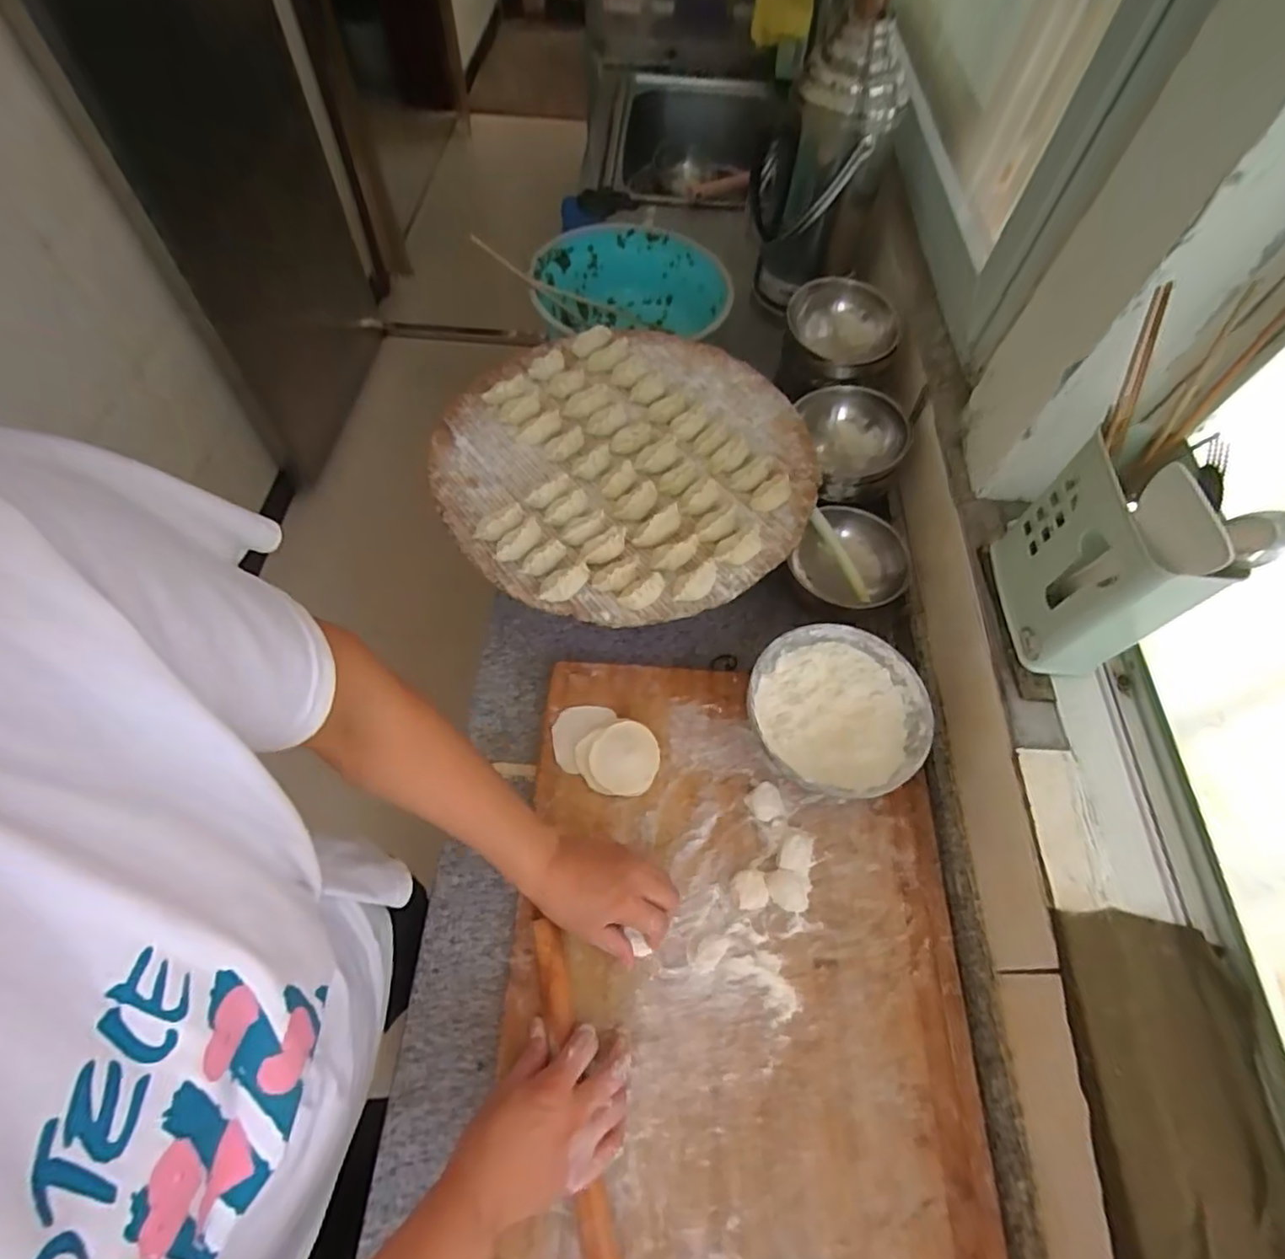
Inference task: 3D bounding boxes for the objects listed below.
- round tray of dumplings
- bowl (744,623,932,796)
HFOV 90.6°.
[{"bbox_3d":[-0.010,-0.199,0.712,0.393,0.042,0.417,2,60,-3],"label":"round tray of dumplings"},{"bbox_3d":[0.188,0.087,0.636,0.163,0.074,0.165,2,60,-3],"label":"bowl"}]

